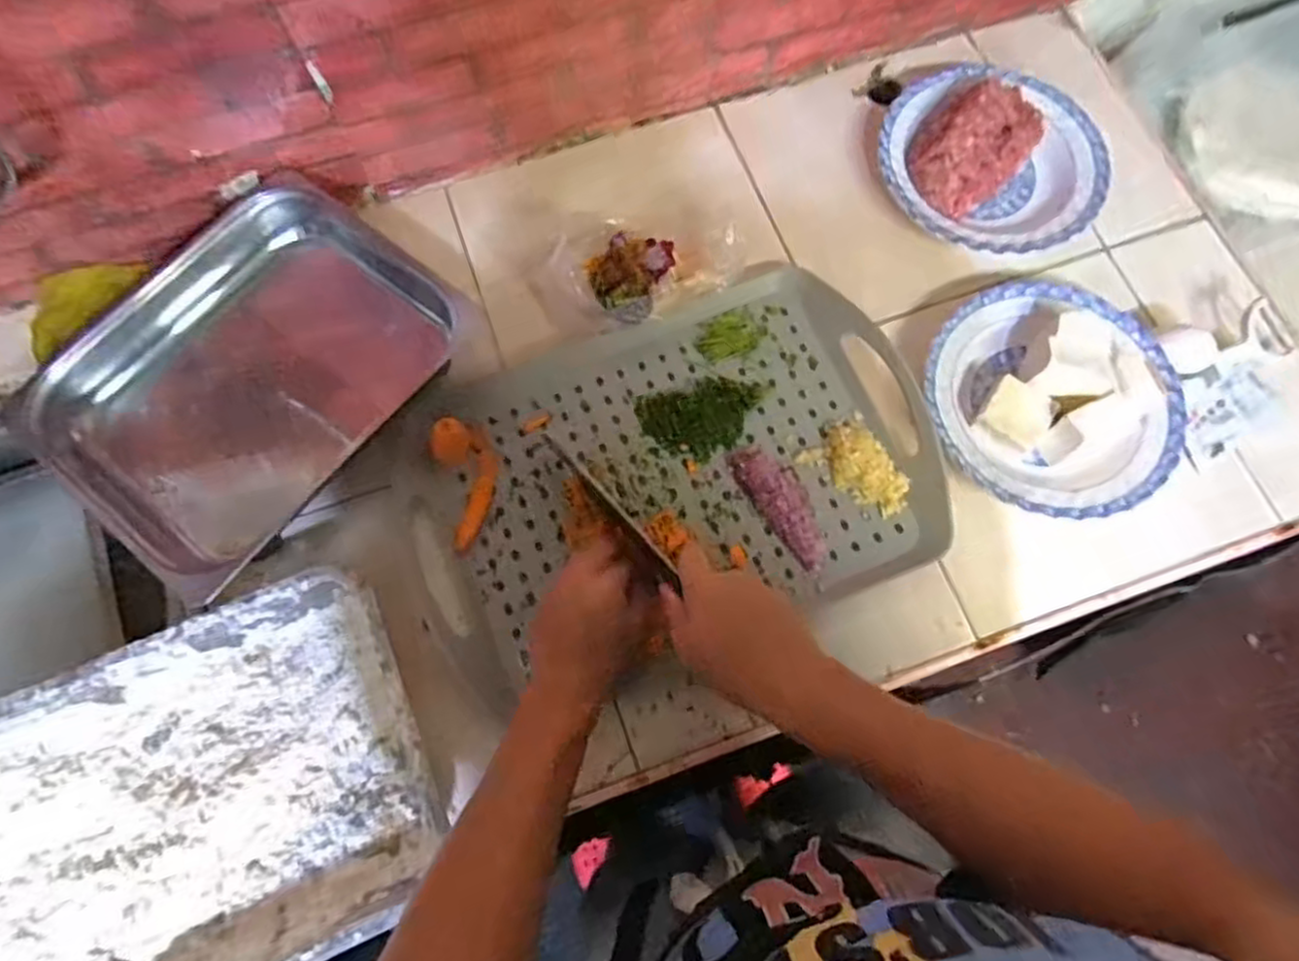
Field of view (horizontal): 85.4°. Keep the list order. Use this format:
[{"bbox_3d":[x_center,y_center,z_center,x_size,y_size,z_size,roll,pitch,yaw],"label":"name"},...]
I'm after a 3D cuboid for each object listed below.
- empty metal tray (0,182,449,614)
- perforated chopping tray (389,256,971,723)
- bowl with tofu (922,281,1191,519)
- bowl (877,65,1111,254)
[{"bbox_3d":[-0.359,-0.101,0.619,0.265,0.074,0.321,39,77,11],"label":"empty metal tray"},{"bbox_3d":[0.013,-0.011,0.611,0.441,0.036,0.291,-19,74,-5],"label":"perforated chopping tray"},{"bbox_3d":[0.354,-0.076,0.613,0.208,0.050,0.209,0,73,0],"label":"bowl with tofu"},{"bbox_3d":[0.334,-0.316,0.685,0.202,0.054,0.204,0,73,0],"label":"bowl"}]

